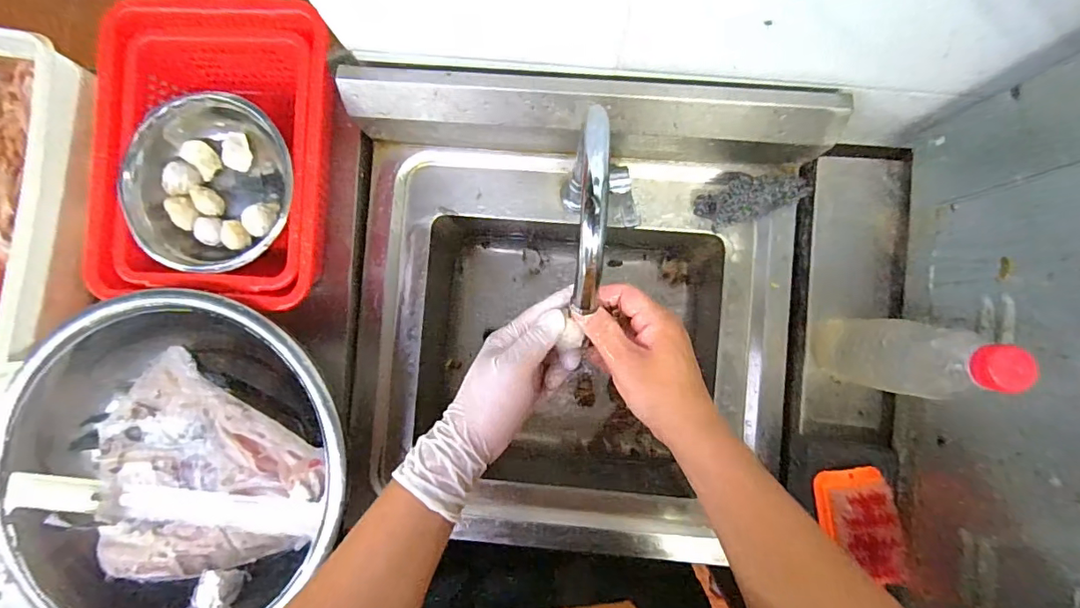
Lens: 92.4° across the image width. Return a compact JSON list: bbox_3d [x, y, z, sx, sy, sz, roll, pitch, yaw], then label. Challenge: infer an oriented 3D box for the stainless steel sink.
[{"bbox_3d":[0.038,0.023,0.640,0.517,0.285,0.481,6,87,3],"label":"stainless steel sink"}]

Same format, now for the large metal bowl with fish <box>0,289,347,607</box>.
[{"bbox_3d":[-0.368,0.157,0.548,0.337,0.109,0.334,0,87,3],"label":"large metal bowl with fish"}]

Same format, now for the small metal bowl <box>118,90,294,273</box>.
[{"bbox_3d":[-0.341,-0.123,0.550,0.175,0.062,0.174,0,87,3],"label":"small metal bowl"}]

